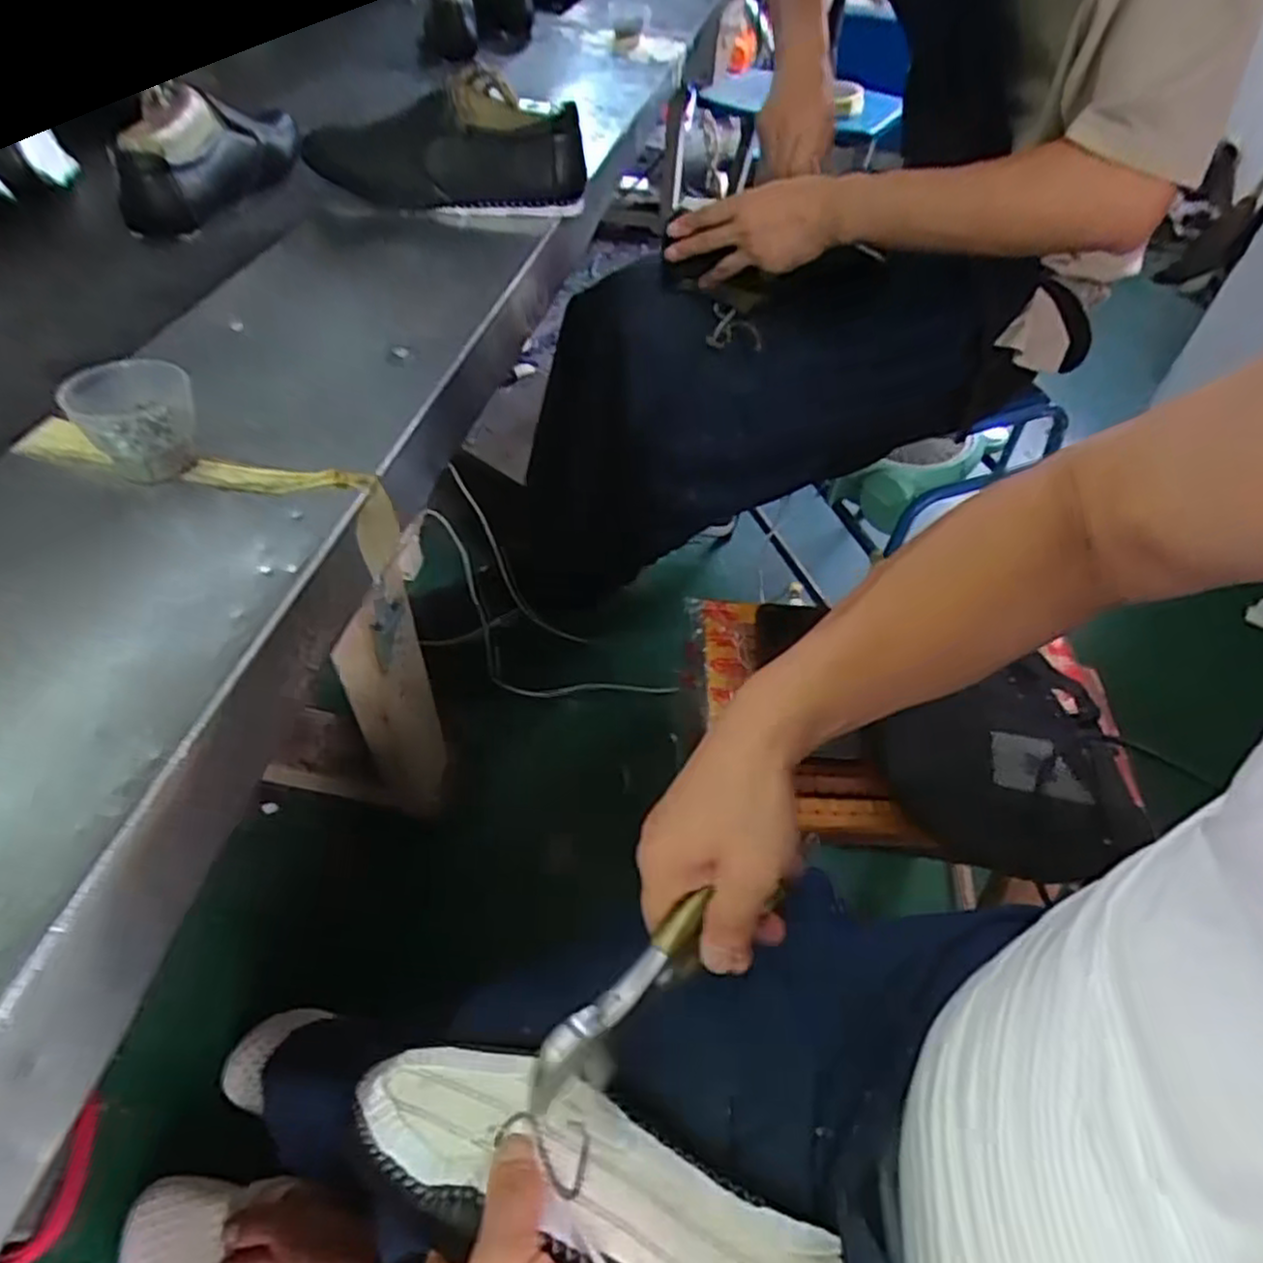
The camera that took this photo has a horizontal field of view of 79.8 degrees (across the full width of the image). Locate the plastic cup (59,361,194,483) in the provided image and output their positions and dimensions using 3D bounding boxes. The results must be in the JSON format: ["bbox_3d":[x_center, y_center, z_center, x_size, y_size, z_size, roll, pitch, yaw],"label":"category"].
[{"bbox_3d":[-0.292,-0.124,0.443,0.057,0.049,0.052,-8,51,-10],"label":"plastic cup"}]

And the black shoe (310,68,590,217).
[{"bbox_3d":[-0.180,-0.473,0.730,0.259,0.101,0.108,12,50,6],"label":"black shoe"}]

